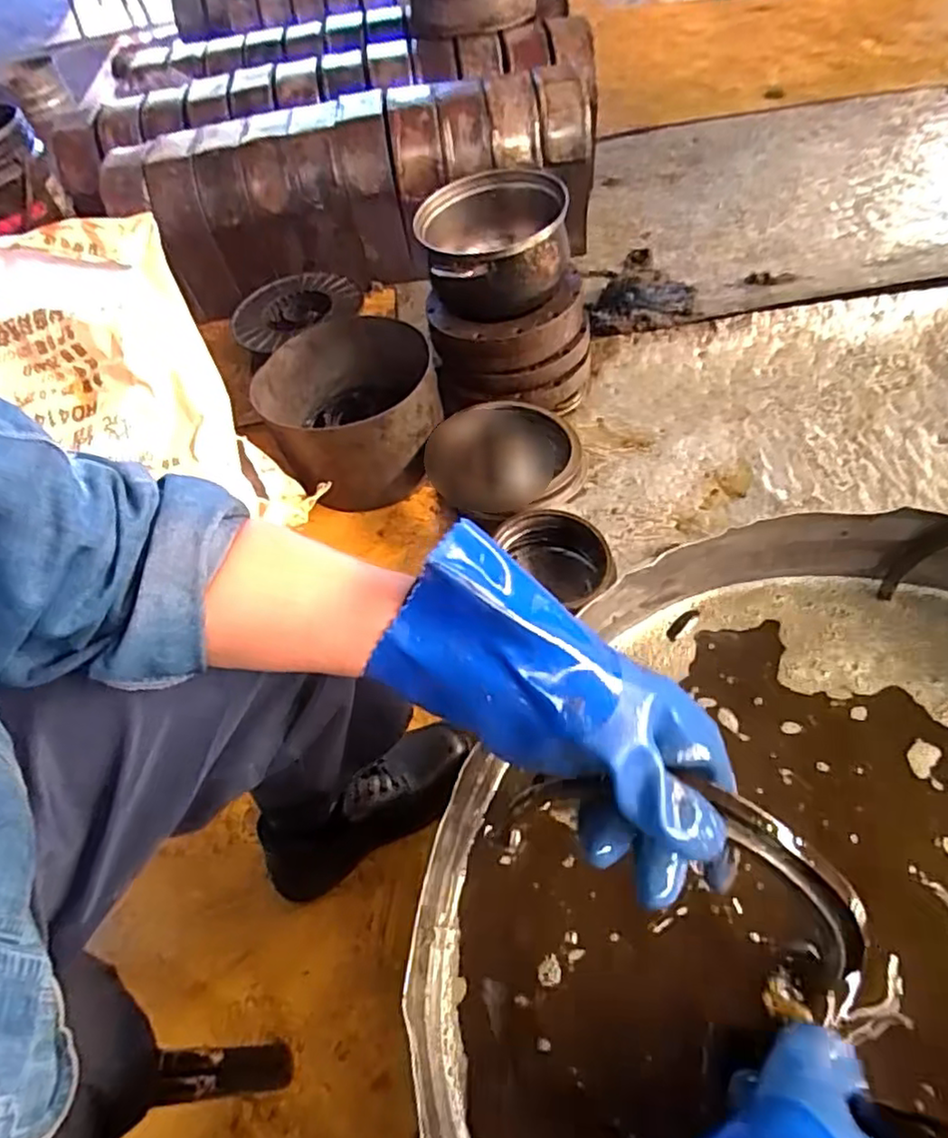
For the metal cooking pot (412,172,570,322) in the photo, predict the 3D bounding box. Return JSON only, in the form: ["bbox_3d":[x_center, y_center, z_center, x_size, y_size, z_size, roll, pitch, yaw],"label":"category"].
[{"bbox_3d":[0.027,-0.454,0.946,0.205,0.107,0.215,-3,54,6],"label":"metal cooking pot"}]

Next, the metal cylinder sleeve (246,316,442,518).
[{"bbox_3d":[-0.182,-0.243,0.990,0.252,0.152,0.252,-11,54,0],"label":"metal cylinder sleeve"}]

